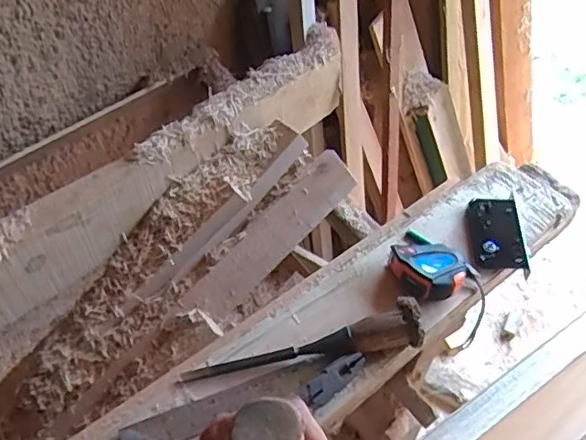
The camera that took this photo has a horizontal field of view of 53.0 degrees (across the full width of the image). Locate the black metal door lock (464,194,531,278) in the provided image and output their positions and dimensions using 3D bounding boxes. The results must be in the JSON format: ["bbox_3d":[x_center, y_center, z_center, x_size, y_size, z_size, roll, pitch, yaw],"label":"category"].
[{"bbox_3d":[0.274,0.018,0.793,0.069,0.017,0.123,3,46,2],"label":"black metal door lock"}]

